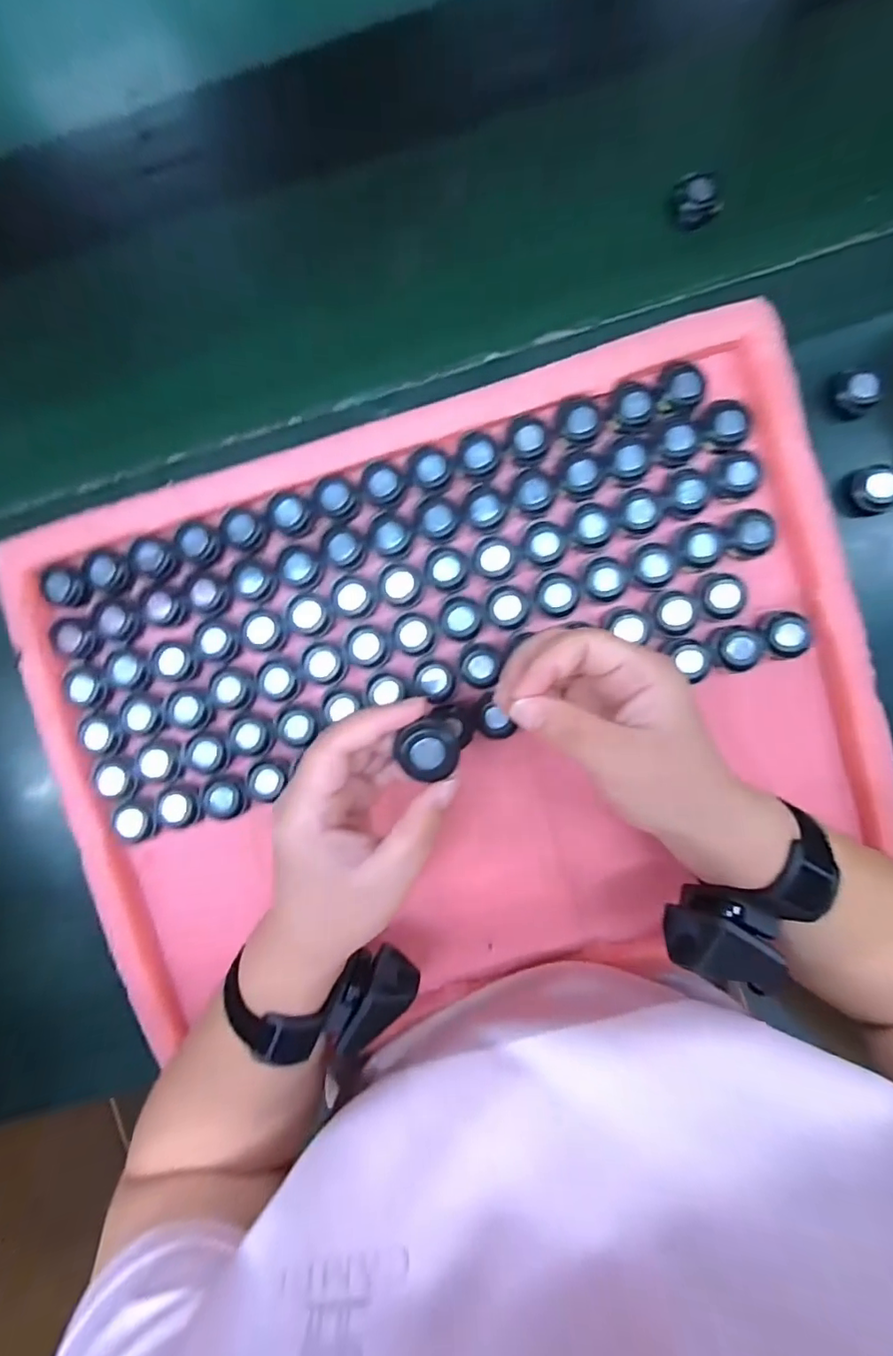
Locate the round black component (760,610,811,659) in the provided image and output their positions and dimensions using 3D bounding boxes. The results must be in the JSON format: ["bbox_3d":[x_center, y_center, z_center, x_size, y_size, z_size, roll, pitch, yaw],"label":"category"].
[{"bbox_3d":[0.207,-0.028,0.325,0.029,0.008,0.028,0,90,3],"label":"round black component"}]

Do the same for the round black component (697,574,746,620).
[{"bbox_3d":[0.169,-0.050,0.325,0.027,0.008,0.027,0,90,3],"label":"round black component"}]

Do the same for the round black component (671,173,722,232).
[{"bbox_3d":[0.158,-0.306,0.343,0.025,0.012,0.032,-38,88,2],"label":"round black component"}]

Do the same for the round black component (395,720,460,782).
[{"bbox_3d":[-0.007,0.033,0.239,0.025,0.008,0.026,0,95,2],"label":"round black component"}]

